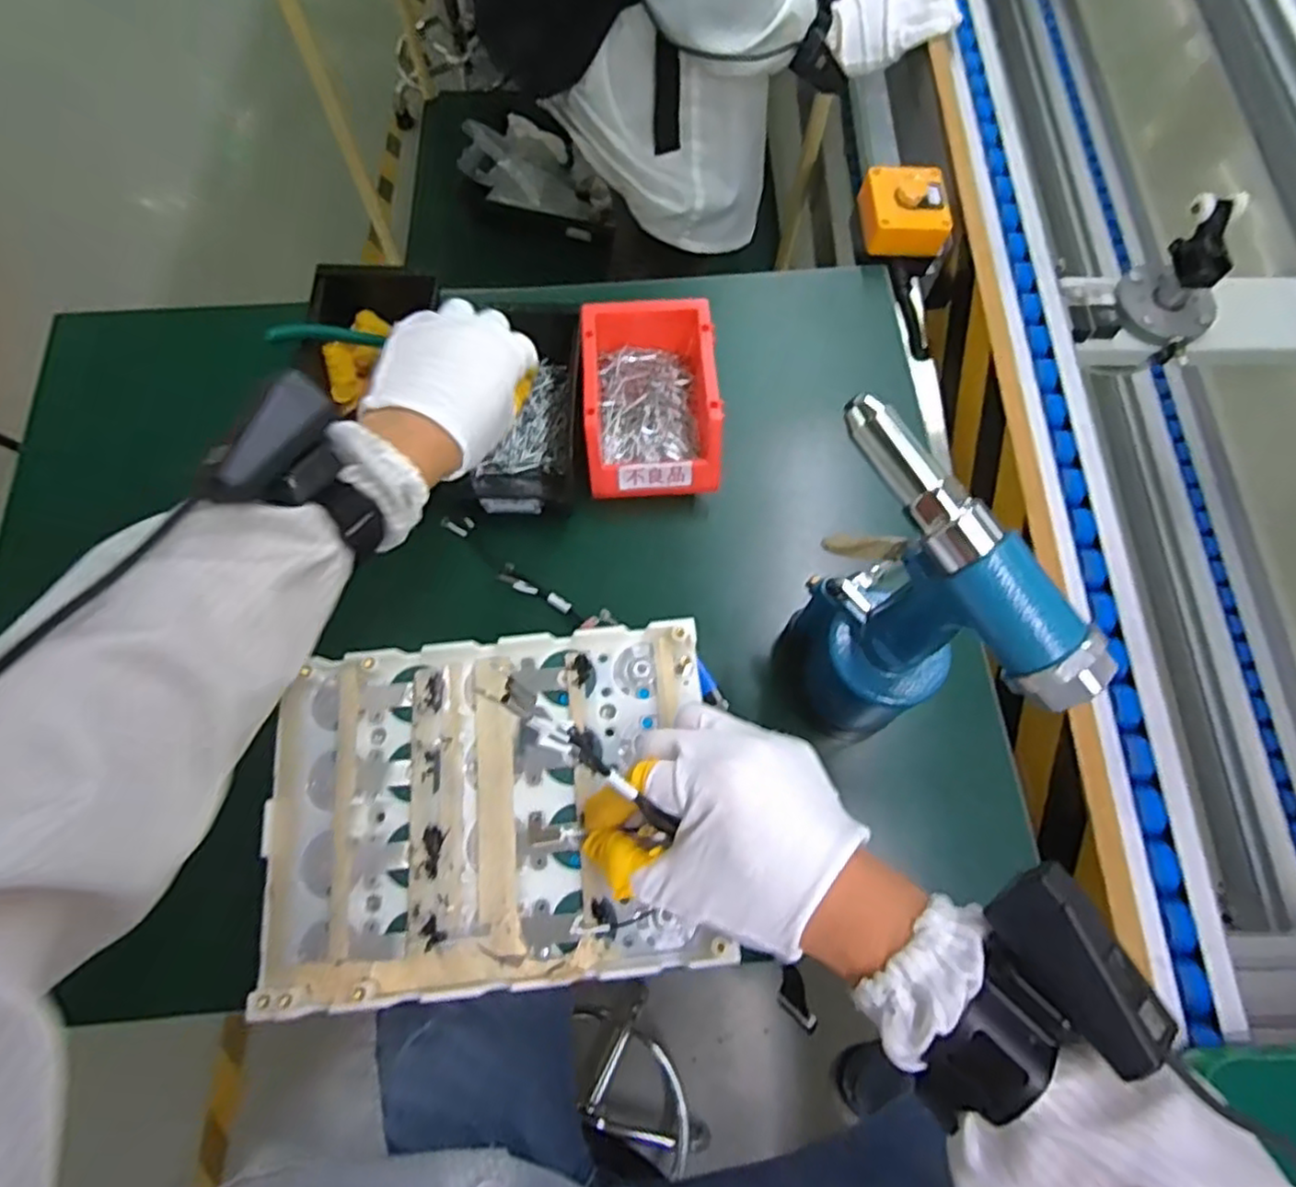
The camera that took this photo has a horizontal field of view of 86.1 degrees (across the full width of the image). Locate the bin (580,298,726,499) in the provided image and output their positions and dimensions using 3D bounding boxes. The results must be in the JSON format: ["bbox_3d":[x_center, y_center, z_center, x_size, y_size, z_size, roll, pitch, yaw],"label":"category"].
[{"bbox_3d":[0.001,-0.167,0.590,0.114,0.069,0.169,-4,70,-1],"label":"bin"}]

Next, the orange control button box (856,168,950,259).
[{"bbox_3d":[0.254,-0.381,0.691,0.082,0.043,0.090,0,70,0],"label":"orange control button box"}]

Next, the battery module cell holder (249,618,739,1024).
[{"bbox_3d":[-0.084,0.112,0.369,0.227,0.017,0.176,-4,70,-2],"label":"battery module cell holder"}]

